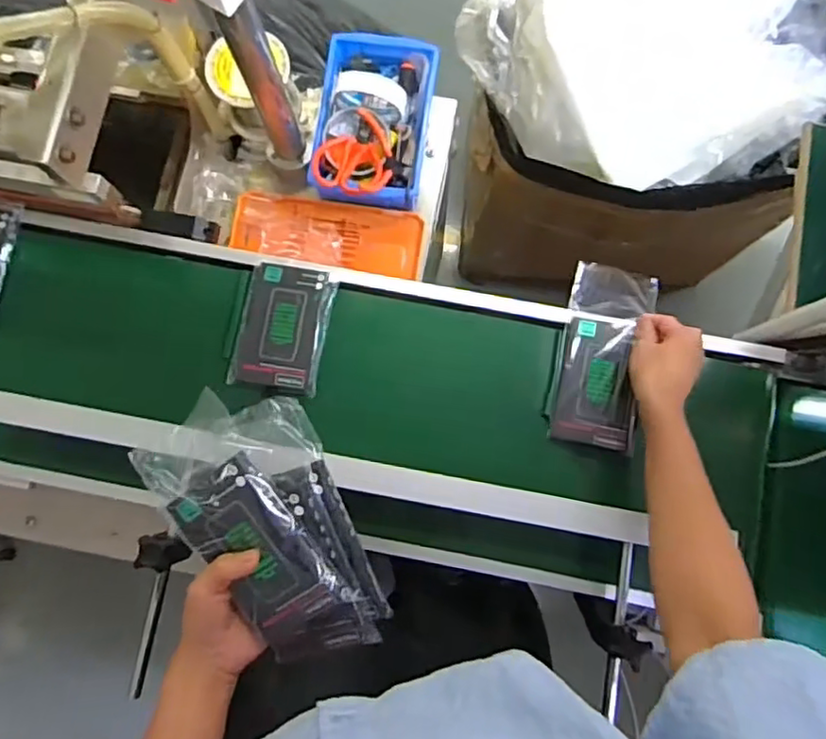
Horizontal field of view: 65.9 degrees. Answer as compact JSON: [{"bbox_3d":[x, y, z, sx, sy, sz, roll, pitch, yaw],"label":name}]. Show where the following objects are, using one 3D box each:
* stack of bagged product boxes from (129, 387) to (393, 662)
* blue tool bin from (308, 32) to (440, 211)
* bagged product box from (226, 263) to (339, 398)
[{"bbox_3d":[-0.105,0.118,0.489,0.129,0.053,0.217,-35,82,-5],"label":"stack of bagged product boxes"},{"bbox_3d":[-0.046,-0.307,0.800,0.140,0.069,0.224,8,81,2],"label":"blue tool bin"},{"bbox_3d":[-0.143,-0.047,0.706,0.095,0.013,0.136,11,82,2],"label":"bagged product box"}]

